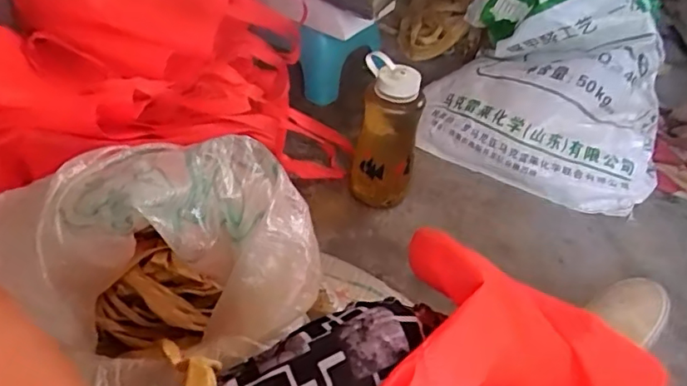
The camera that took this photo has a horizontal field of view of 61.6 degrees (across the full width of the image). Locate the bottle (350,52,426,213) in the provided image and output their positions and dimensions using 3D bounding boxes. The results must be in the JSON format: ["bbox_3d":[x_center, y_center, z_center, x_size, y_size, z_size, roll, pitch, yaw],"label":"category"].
[{"bbox_3d":[0.069,-0.086,0.947,0.105,0.240,0.100,12,42,5],"label":"bottle"}]

